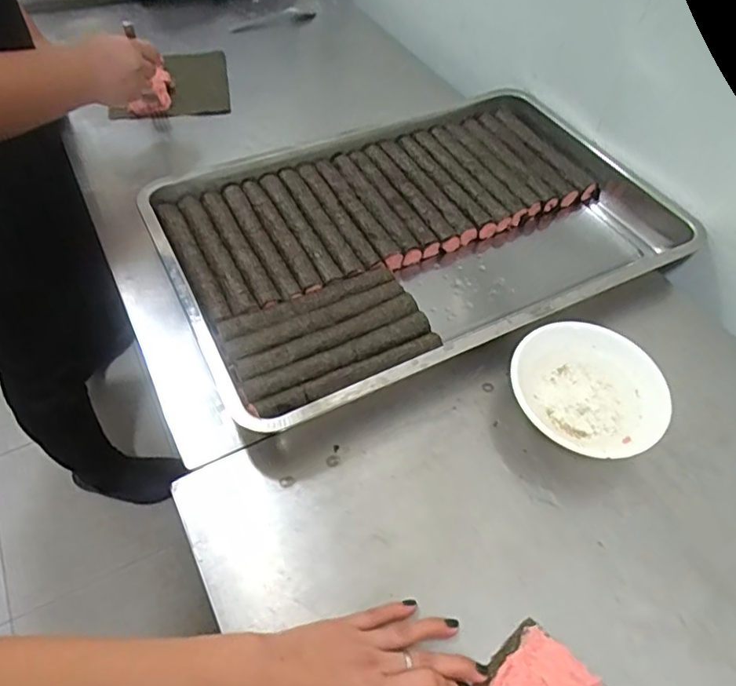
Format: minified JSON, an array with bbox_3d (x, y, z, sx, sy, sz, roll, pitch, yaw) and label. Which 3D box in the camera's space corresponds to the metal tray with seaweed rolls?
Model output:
[{"bbox_3d":[0.068,-0.146,0.677,0.582,0.050,0.379,-22,57,-18],"label":"metal tray with seaweed rolls"}]

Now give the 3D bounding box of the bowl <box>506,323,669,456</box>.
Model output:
[{"bbox_3d":[0.212,0.046,0.539,0.140,0.037,0.132,2,55,-3],"label":"bowl"}]

